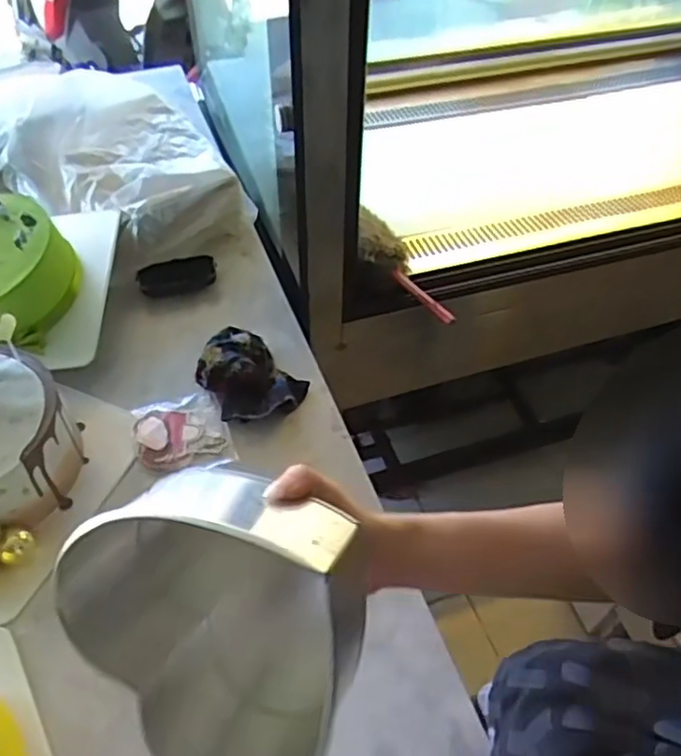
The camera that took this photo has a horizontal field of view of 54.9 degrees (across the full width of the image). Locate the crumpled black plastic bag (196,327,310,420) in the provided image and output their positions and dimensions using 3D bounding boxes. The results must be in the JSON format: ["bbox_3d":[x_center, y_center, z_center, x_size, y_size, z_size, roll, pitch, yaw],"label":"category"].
[{"bbox_3d":[-0.118,-0.006,0.804,0.146,0.046,0.109,37,58,25],"label":"crumpled black plastic bag"}]

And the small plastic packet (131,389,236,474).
[{"bbox_3d":[-0.187,0.066,0.775,0.105,0.012,0.103,-14,52,-13],"label":"small plastic packet"}]

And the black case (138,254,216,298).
[{"bbox_3d":[-0.231,-0.145,0.929,0.107,0.020,0.057,-10,51,-10],"label":"black case"}]

